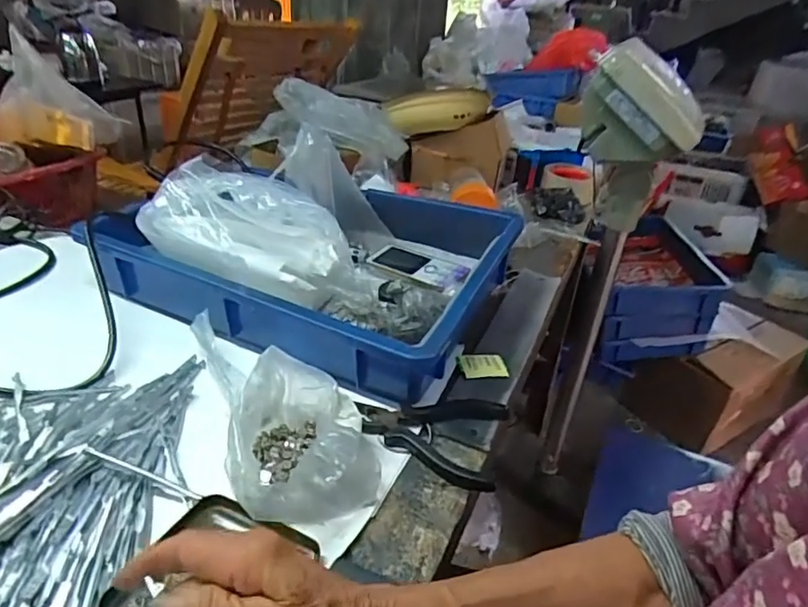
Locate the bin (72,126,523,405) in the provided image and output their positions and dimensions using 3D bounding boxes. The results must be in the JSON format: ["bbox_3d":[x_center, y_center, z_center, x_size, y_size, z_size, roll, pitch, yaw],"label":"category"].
[{"bbox_3d":[-0.105,-0.077,0.599,0.402,0.150,0.272,16,32,20],"label":"bin"}]

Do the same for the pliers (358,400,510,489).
[{"bbox_3d":[0.022,0.107,0.441,0.120,0.018,0.078,6,30,4],"label":"pliers"}]

